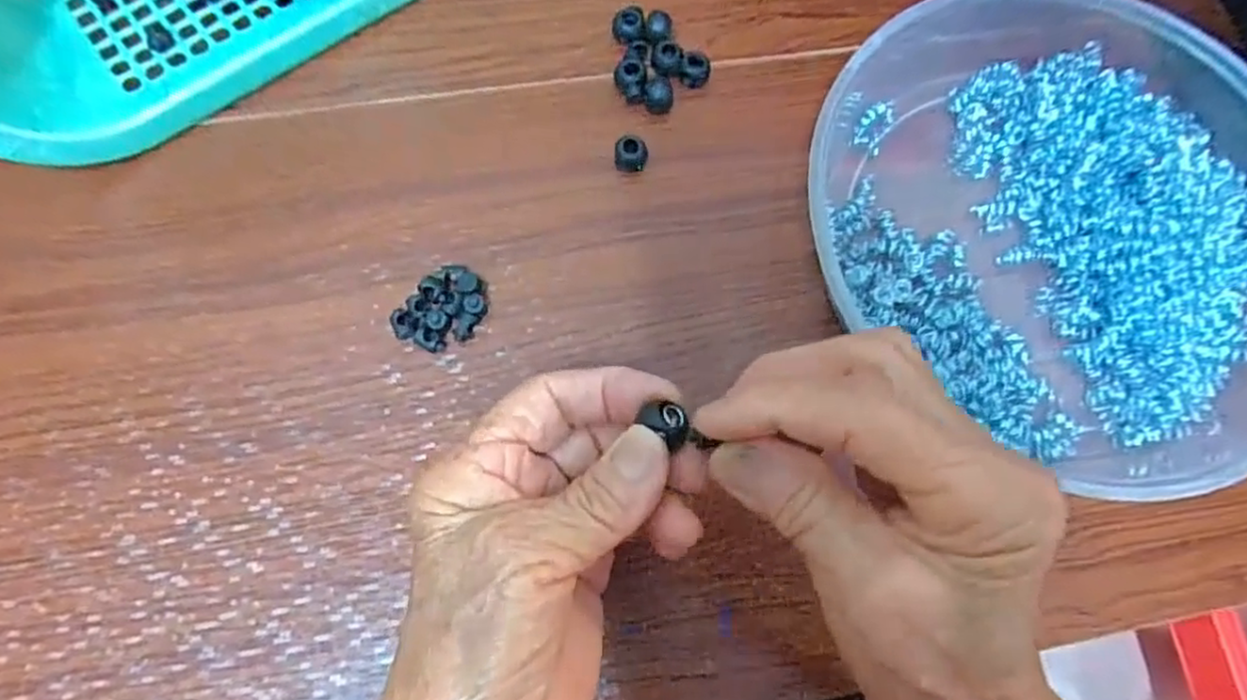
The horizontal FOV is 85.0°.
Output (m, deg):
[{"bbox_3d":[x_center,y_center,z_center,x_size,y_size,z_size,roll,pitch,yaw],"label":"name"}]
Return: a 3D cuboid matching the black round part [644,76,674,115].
[{"bbox_3d":[0.017,-0.122,0.325,0.014,0.014,0.010,3,76,-3],"label":"black round part"}]

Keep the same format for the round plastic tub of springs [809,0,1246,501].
[{"bbox_3d":[0.197,-0.062,0.297,0.219,0.041,0.203,1,76,-4],"label":"round plastic tub of springs"}]

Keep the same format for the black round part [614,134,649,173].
[{"bbox_3d":[0.004,-0.090,0.316,0.015,0.014,0.013,1,76,-4],"label":"black round part"}]

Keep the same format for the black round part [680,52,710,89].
[{"bbox_3d":[0.035,-0.136,0.332,0.014,0.015,0.013,1,76,-4],"label":"black round part"}]

